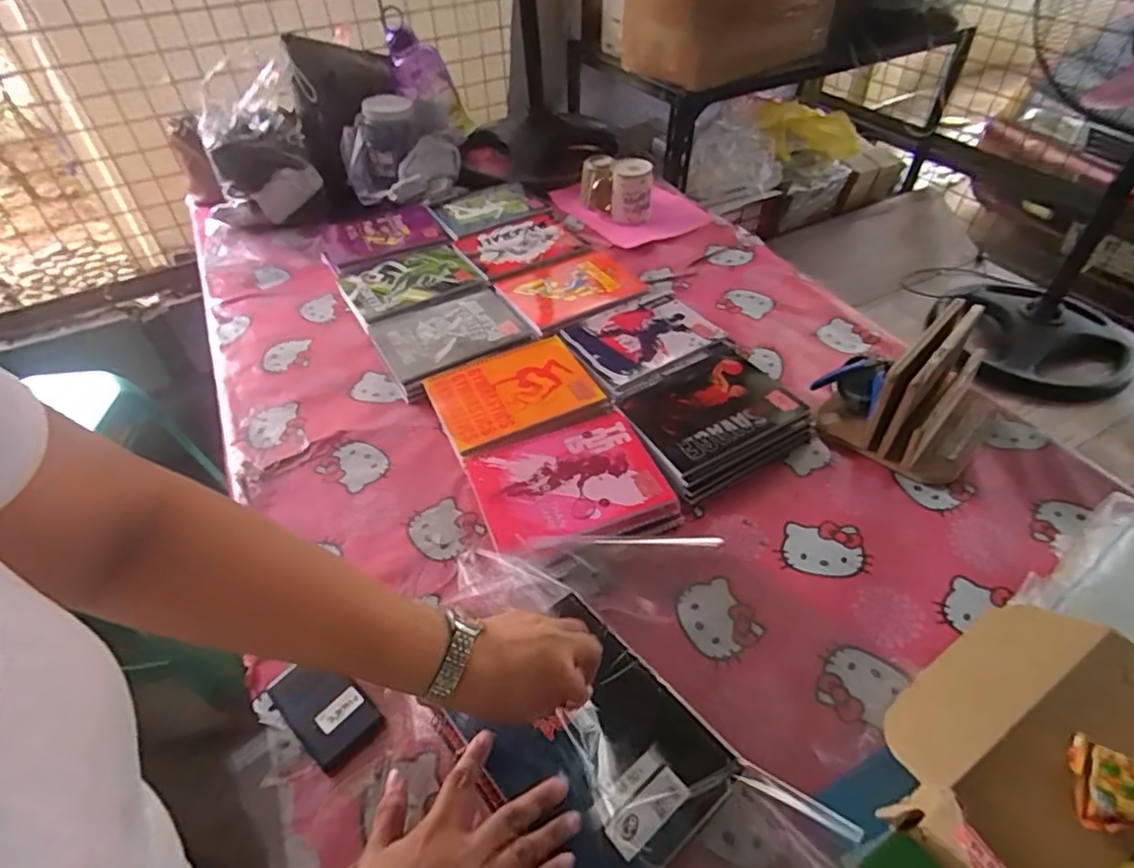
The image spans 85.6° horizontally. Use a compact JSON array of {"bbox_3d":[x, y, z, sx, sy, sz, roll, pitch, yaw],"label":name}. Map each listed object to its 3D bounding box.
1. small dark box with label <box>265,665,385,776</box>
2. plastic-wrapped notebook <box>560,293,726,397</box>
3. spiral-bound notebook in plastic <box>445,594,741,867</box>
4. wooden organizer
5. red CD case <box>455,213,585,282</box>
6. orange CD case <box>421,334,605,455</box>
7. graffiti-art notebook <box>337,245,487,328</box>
[{"bbox_3d":[-0.220,0.247,0.550,0.105,0.012,0.058,30,54,28],"label":"small dark box with label"},{"bbox_3d":[0.100,-0.140,0.873,0.195,0.009,0.160,-28,50,-22],"label":"plastic-wrapped notebook"},{"bbox_3d":[0.018,0.236,0.470,0.145,0.011,0.180,-33,53,-26],"label":"spiral-bound notebook in plastic"},{"bbox_3d":[0.423,-0.061,0.728,0.162,0.135,0.173,33,55,30],"label":"wooden organizer"},{"bbox_3d":[-0.081,-0.332,1.065,0.187,0.008,0.158,-29,51,-24],"label":"red CD case"},{"bbox_3d":[-0.072,-0.060,0.798,0.198,0.010,0.154,-22,48,-18],"label":"orange CD case"},{"bbox_3d":[-0.257,-0.252,1.009,0.203,0.030,0.170,-25,49,-20],"label":"graffiti-art notebook"}]

